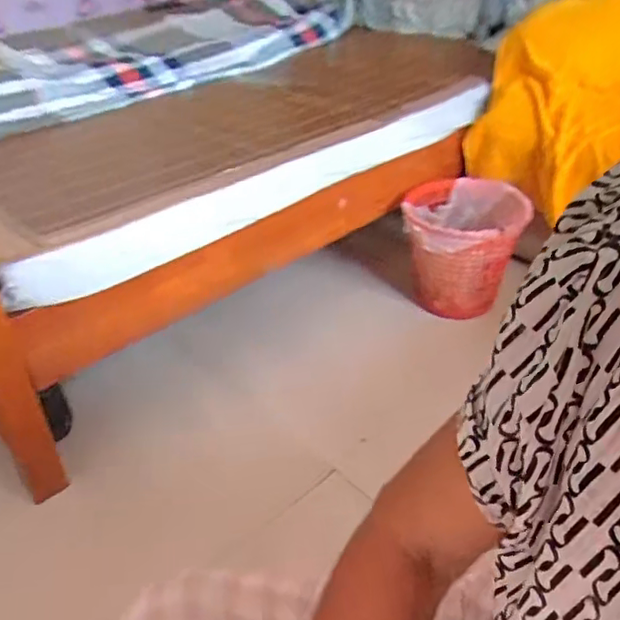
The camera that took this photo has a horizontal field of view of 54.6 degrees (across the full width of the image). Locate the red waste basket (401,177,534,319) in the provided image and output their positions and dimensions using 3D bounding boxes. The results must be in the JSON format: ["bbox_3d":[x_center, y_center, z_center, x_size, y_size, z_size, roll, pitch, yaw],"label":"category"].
[{"bbox_3d":[0.376,-0.148,1.474,0.281,0.243,0.270,-2,36,7],"label":"red waste basket"}]

